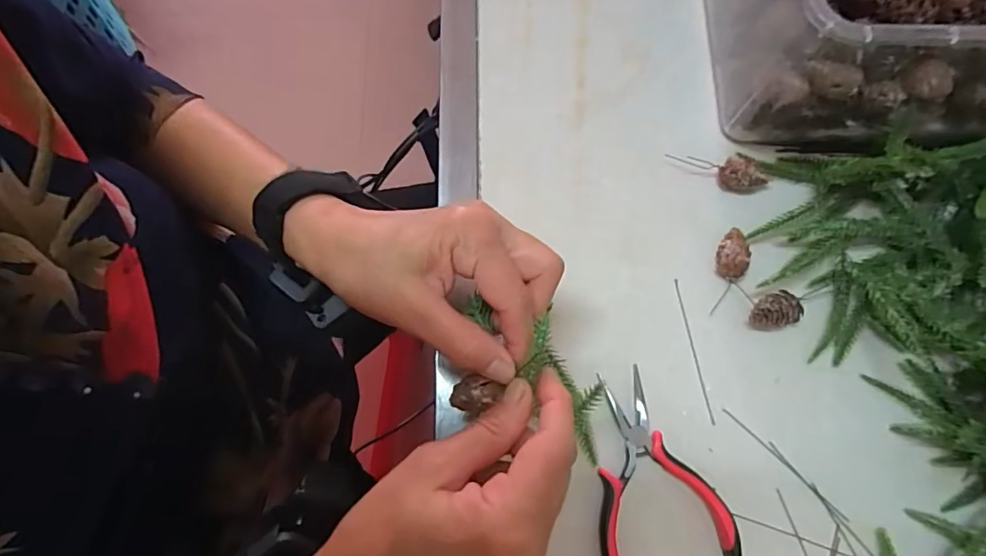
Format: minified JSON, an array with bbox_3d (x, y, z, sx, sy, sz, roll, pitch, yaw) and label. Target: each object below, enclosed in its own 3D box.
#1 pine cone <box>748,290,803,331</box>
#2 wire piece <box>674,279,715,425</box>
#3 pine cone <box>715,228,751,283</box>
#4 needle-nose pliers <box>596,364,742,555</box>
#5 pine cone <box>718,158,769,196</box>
[{"bbox_3d":[0.192,0.023,0.360,0.032,0.018,0.023,-16,76,-6],"label":"pine cone"},{"bbox_3d":[0.139,0.049,0.362,0.004,0.004,0.099,-8,75,-4],"label":"wire piece"},{"bbox_3d":[0.168,-0.016,0.372,0.018,0.019,0.034,4,75,-1],"label":"pine cone"},{"bbox_3d":[0.092,0.130,0.330,0.083,0.016,0.131,-21,77,-8],"label":"needle-nose pliers"},{"bbox_3d":[0.185,-0.075,0.386,0.038,0.021,0.023,18,75,3],"label":"pine cone"}]

